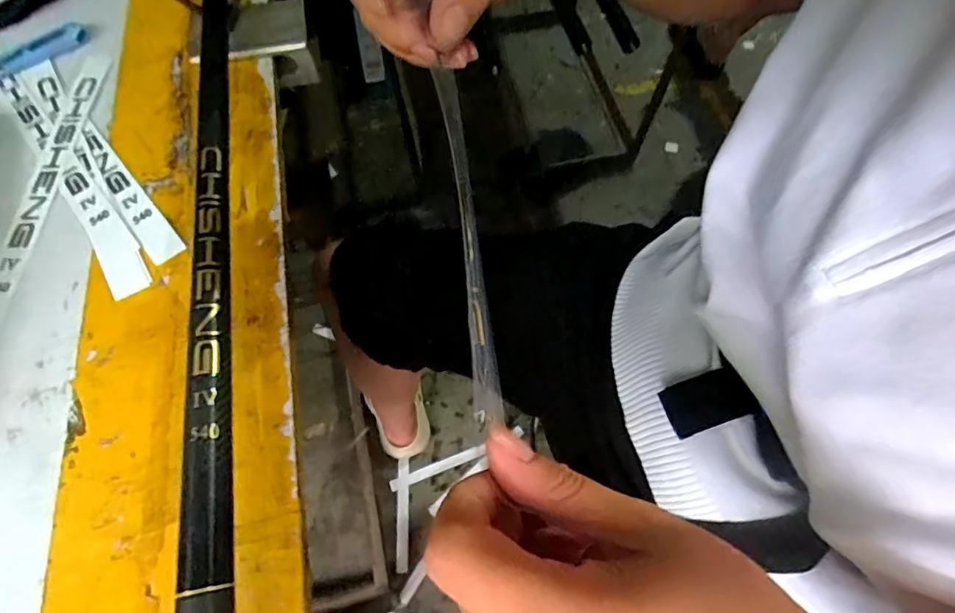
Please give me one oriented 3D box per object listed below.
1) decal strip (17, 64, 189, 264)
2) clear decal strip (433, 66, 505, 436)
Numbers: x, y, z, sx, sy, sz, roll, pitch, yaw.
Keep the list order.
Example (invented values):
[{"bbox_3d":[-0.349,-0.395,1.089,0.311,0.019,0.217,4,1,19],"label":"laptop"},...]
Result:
[{"bbox_3d":[-0.251,-0.100,0.334,0.021,0.004,0.208,-38,71,-18],"label":"decal strip"},{"bbox_3d":[-0.004,-0.025,0.188,0.009,0.015,0.134,-7,83,-5],"label":"clear decal strip"}]

